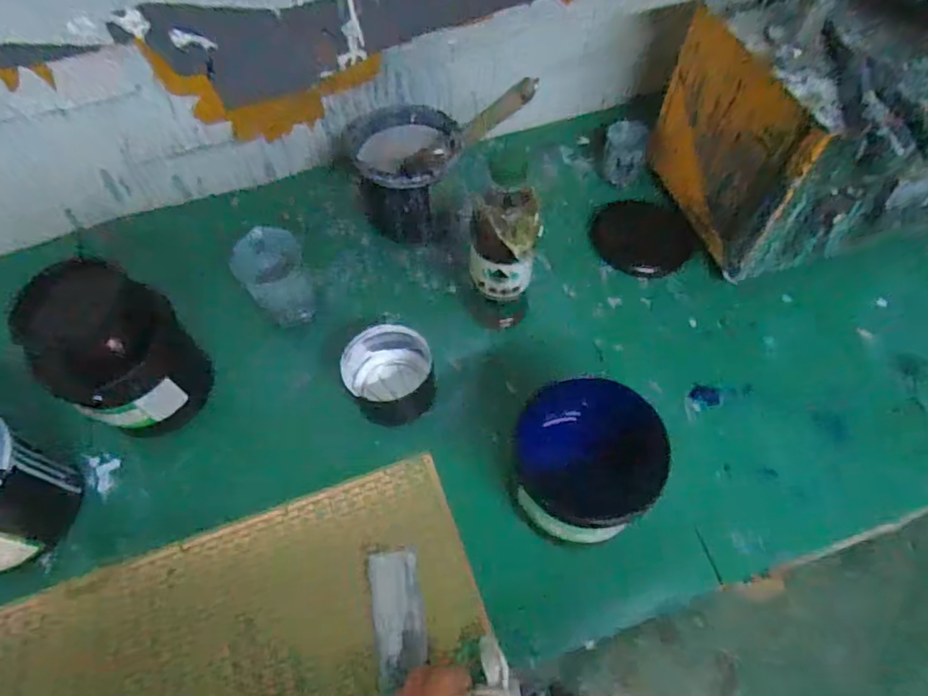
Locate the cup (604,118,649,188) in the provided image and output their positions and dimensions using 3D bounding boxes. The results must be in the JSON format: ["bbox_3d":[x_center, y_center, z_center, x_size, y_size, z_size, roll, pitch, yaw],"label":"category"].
[{"bbox_3d":[0.213,-0.257,0.751,0.053,0.070,0.052,0,60,0],"label":"cup"}]

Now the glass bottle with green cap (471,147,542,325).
[{"bbox_3d":[0.038,-0.087,0.569,0.065,0.207,0.062,8,60,5],"label":"glass bottle with green cap"}]

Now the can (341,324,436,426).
[{"bbox_3d":[-0.077,0.023,0.583,0.082,0.058,0.089,0,60,0],"label":"can"}]

